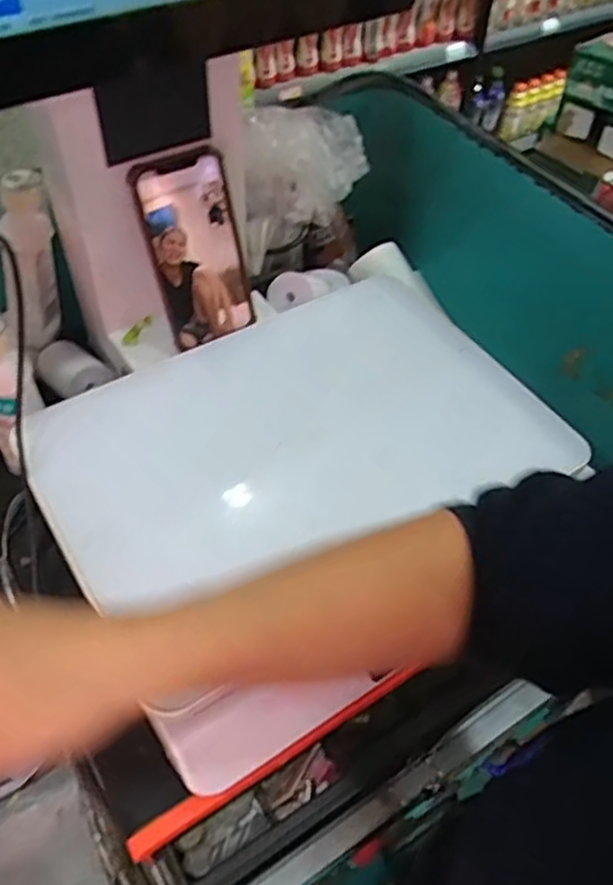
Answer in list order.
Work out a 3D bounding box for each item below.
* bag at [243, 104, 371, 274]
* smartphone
[{"bbox_3d":[-0.007,-0.226,0.621,0.104,0.120,0.084,-7,52,-8],"label":"bag"},{"bbox_3d":[-0.085,-0.152,0.548,0.078,0.146,0.010,-28,38,-21],"label":"smartphone"}]

